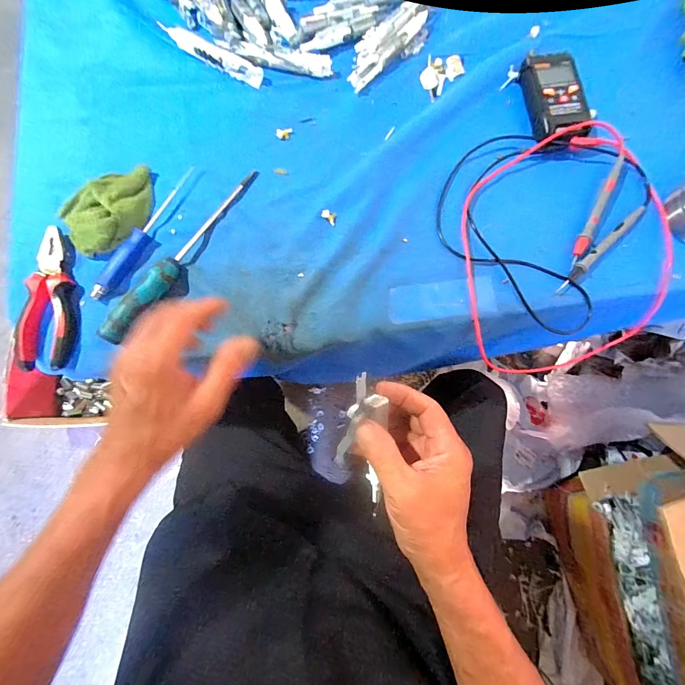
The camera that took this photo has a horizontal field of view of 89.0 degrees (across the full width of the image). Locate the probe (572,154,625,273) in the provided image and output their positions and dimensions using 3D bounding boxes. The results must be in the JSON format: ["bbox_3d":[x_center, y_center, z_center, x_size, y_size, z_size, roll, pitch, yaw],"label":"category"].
[{"bbox_3d":[0.286,-0.144,0.391,0.014,0.014,0.142,28,81,6],"label":"probe"}]

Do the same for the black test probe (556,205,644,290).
[{"bbox_3d":[0.290,-0.106,0.387,0.143,0.007,0.013,-41,81,-6],"label":"black test probe"}]

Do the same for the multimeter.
[{"bbox_3d":[0.251,-0.288,0.413,0.053,0.023,0.120,-4,79,0],"label":"multimeter"}]

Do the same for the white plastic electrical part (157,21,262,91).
[{"bbox_3d":[-0.171,-0.373,0.449,0.154,0.012,0.025,30,81,7],"label":"white plastic electrical part"}]

